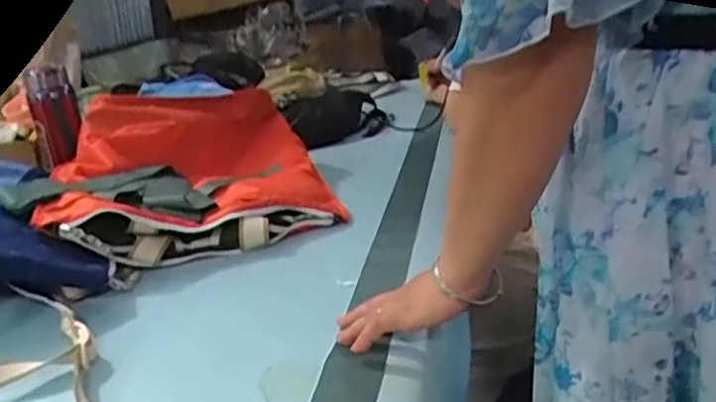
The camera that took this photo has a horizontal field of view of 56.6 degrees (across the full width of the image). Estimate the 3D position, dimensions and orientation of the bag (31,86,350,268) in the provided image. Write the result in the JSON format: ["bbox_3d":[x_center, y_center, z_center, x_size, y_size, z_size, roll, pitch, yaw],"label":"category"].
[{"bbox_3d":[-0.231,-0.038,0.957,0.370,0.177,0.272,-9,20,-7],"label":"bag"}]

